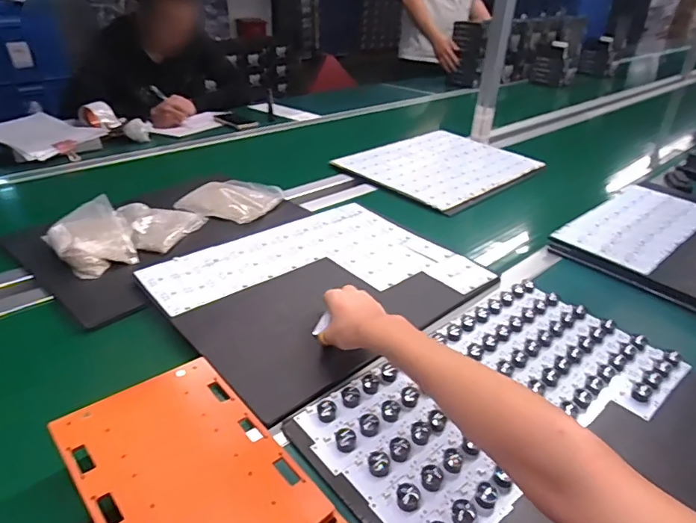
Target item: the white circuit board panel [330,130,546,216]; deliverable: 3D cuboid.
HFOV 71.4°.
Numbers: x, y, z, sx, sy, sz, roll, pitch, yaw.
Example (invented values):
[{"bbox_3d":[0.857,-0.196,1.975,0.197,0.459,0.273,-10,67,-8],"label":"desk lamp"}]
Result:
[{"bbox_3d":[0.240,-0.264,1.313,0.476,0.030,0.380,-27,43,-36],"label":"white circuit board panel"}]

